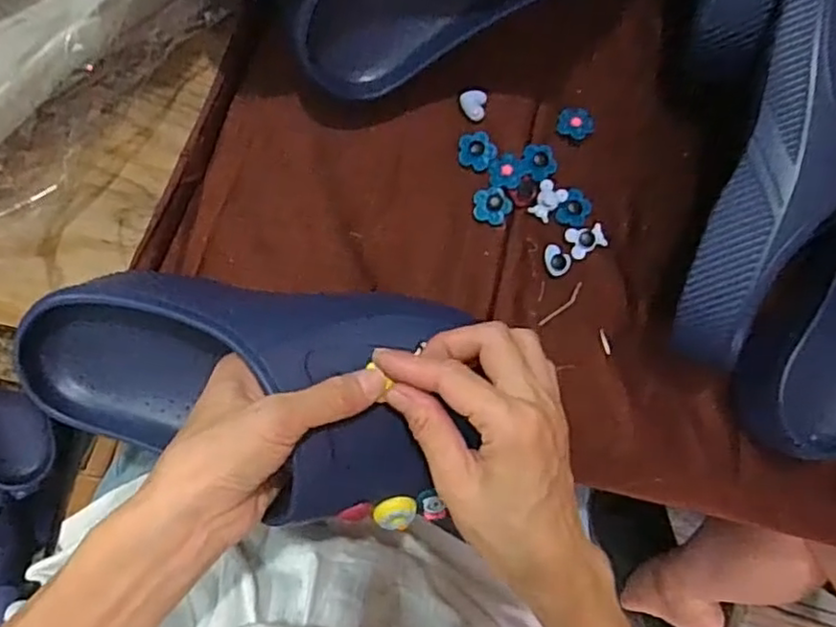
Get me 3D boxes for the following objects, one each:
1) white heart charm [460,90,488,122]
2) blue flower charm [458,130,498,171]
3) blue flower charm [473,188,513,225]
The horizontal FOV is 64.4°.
[{"bbox_3d":[0.037,-0.138,0.440,0.018,0.004,0.020,8,86,-9],"label":"white heart charm"},{"bbox_3d":[0.039,-0.108,0.438,0.024,0.005,0.025,0,87,-9],"label":"blue flower charm"},{"bbox_3d":[0.049,-0.070,0.436,0.025,0.004,0.023,0,87,-9],"label":"blue flower charm"}]

